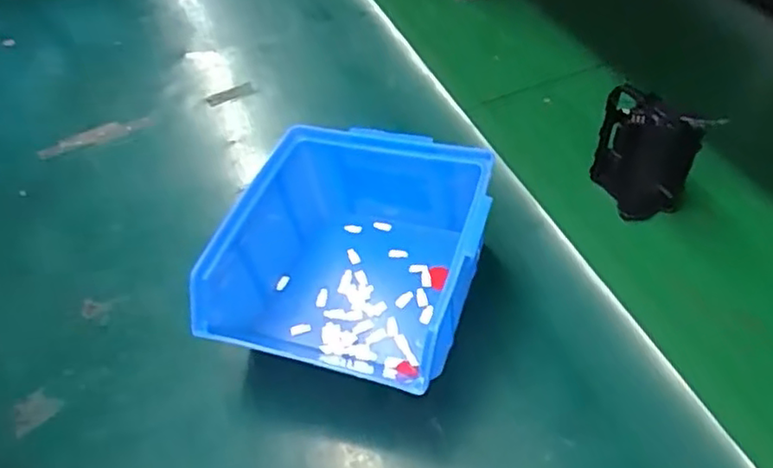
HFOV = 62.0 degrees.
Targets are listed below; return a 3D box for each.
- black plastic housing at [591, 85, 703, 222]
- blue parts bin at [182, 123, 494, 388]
[{"bbox_3d":[0.156,-0.046,0.387,0.055,0.083,0.030,11,49,17],"label":"black plastic housing"},{"bbox_3d":[-0.021,0.014,0.341,0.133,0.069,0.129,12,49,17],"label":"blue parts bin"}]

